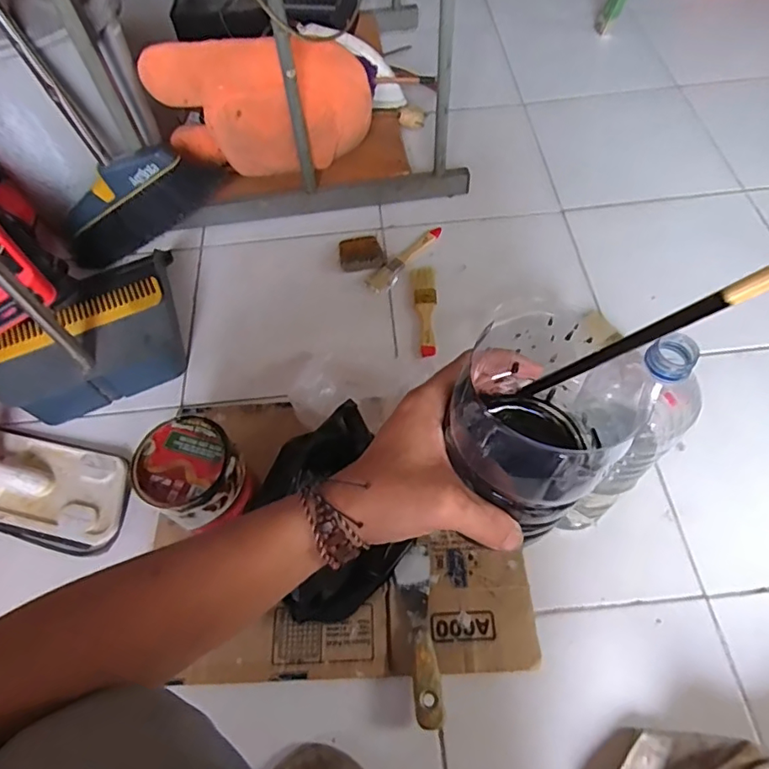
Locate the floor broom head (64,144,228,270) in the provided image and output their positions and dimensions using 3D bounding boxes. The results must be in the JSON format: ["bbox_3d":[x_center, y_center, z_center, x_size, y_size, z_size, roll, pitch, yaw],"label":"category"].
[{"bbox_3d":[-0.389,-0.271,0.816,0.272,0.131,0.041,-28,58,16],"label":"floor broom head"}]

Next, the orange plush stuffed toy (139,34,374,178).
[{"bbox_3d":[-0.176,-0.408,0.792,0.319,0.163,0.091,-10,60,-2],"label":"orange plush stuffed toy"}]

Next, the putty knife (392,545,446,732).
[{"bbox_3d":[0.033,0.252,0.544,0.041,0.020,0.167,-3,60,2],"label":"putty knife"}]

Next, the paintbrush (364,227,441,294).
[{"bbox_3d":[0.038,-0.197,0.819,0.035,0.007,0.163,38,69,23],"label":"paintbrush"}]

